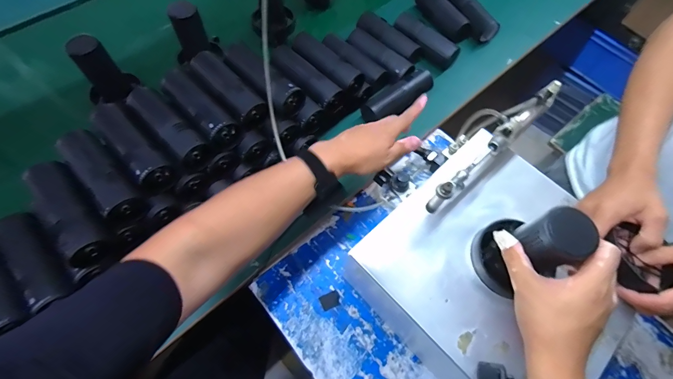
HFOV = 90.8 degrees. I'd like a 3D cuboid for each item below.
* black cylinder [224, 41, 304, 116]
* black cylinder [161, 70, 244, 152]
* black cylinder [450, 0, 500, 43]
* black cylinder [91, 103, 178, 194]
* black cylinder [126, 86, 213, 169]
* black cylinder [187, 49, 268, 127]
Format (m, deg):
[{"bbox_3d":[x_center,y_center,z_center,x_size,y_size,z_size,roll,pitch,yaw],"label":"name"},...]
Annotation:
[{"bbox_3d":[-0.130,-0.192,0.567,0.156,0.053,0.058,39,69,16],"label":"black cylinder"},{"bbox_3d":[-0.230,-0.132,0.547,0.162,0.047,0.056,40,70,16],"label":"black cylinder"},{"bbox_3d":[0.330,-0.444,0.834,0.064,0.056,0.158,-19,66,-10],"label":"black cylinder"},{"bbox_3d":[-0.315,-0.067,0.508,0.052,0.045,0.166,-42,72,-19],"label":"black cylinder"},{"bbox_3d":[-0.273,-0.098,0.530,0.162,0.047,0.055,40,70,16],"label":"black cylinder"},{"bbox_3d":[-0.190,-0.174,0.561,0.159,0.046,0.056,41,70,16],"label":"black cylinder"}]

